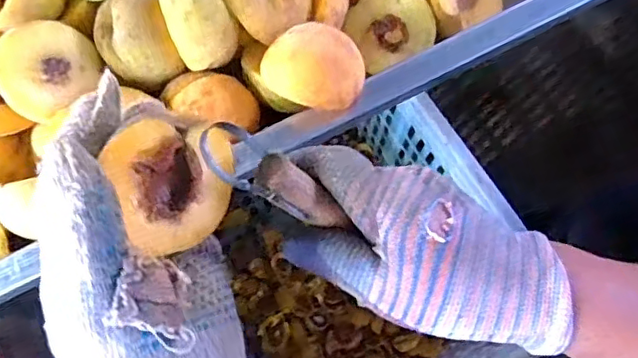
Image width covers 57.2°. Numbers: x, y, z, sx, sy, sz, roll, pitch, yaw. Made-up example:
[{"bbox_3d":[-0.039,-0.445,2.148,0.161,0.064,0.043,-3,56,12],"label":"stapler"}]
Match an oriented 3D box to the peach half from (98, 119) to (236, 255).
[{"bbox_3d":[-0.074,-0.001,0.276,0.059,0.032,0.059,-1,100,-37],"label":"peach half"}]

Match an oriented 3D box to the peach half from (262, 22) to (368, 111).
[{"bbox_3d":[-0.003,-0.071,0.380,0.065,0.035,0.052,19,76,7],"label":"peach half"}]

